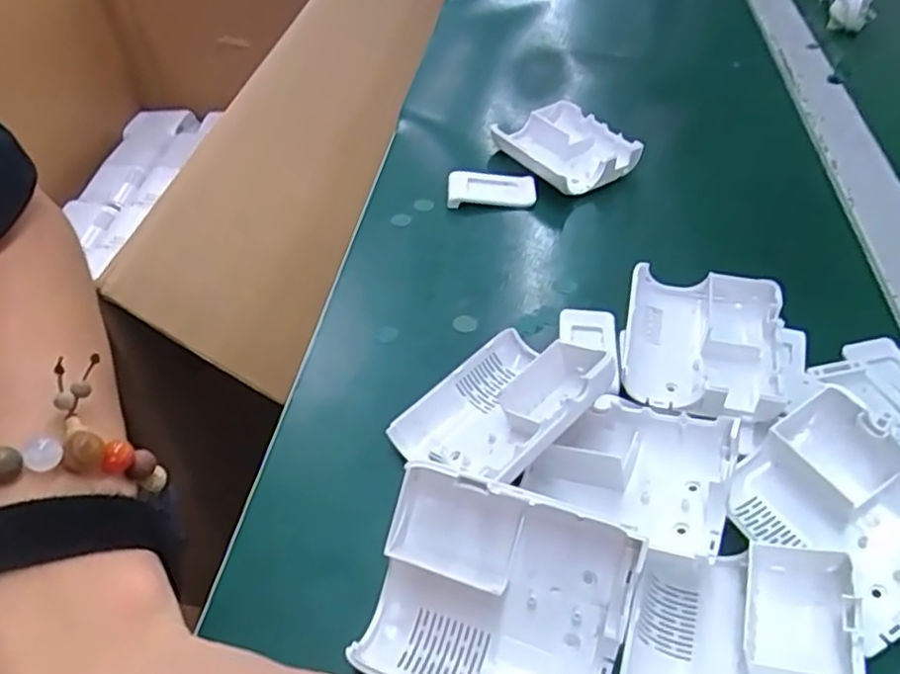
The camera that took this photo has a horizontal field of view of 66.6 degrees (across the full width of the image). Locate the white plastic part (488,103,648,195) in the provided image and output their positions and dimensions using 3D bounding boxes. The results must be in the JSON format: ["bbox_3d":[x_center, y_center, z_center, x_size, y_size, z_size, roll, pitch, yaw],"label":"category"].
[{"bbox_3d":[0.075,-0.127,0.459,0.068,0.019,0.081,-28,51,-24],"label":"white plastic part"}]

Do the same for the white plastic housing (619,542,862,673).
[{"bbox_3d":[0.092,0.103,0.220,0.066,0.029,0.077,12,46,13],"label":"white plastic housing"}]

